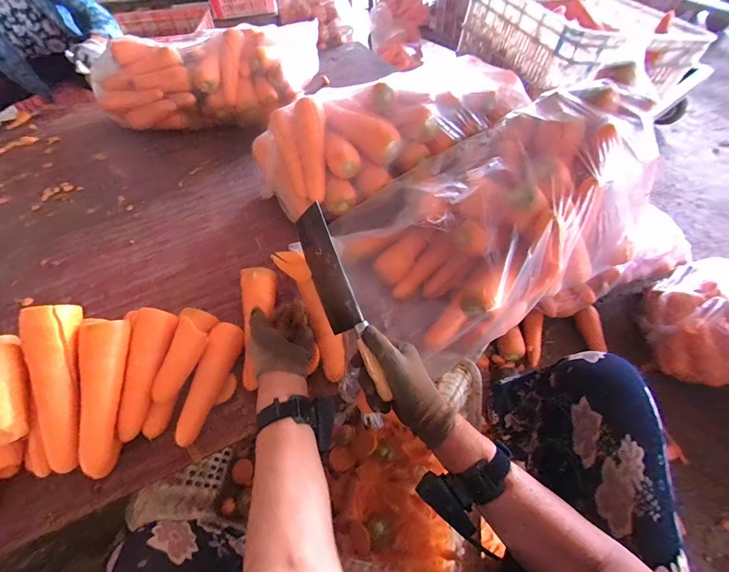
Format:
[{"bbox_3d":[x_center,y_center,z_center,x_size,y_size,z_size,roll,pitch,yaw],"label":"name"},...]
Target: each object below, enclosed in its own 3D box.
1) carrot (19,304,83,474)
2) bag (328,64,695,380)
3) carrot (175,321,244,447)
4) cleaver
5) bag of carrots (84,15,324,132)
[{"bbox_3d":[-0.408,0.133,0.466,0.056,0.046,0.214,-10,85,-5],"label":"carrot"},{"bbox_3d":[0.220,-0.119,0.574,0.510,0.227,0.294,-24,58,-14],"label":"bag"},{"bbox_3d":[-0.230,0.139,0.510,0.042,0.039,0.182,11,57,10],"label":"carrot"},{"bbox_3d":[-0.031,0.024,0.471,0.024,0.091,0.260,-18,77,-32],"label":"cleaver"},{"bbox_3d":[-0.387,-0.540,0.885,0.565,0.144,0.226,-14,56,-8],"label":"bag of carrots"}]

